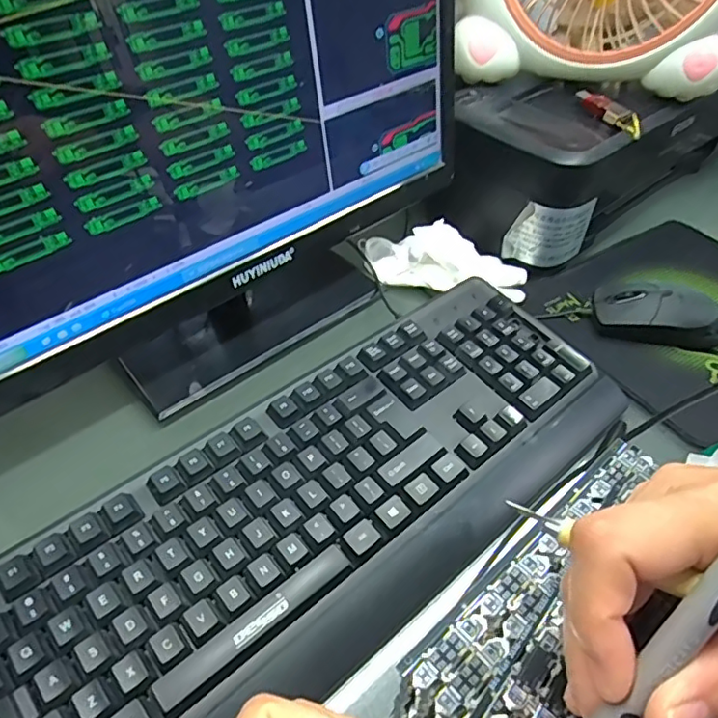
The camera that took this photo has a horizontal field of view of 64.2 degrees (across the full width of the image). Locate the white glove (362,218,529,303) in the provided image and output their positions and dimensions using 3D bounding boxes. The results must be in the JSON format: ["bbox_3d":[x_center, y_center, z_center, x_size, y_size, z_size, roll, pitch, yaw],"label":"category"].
[{"bbox_3d":[0.078,-0.090,0.535,0.156,0.042,0.069,19,48,17],"label":"white glove"}]

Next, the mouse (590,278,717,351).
[{"bbox_3d":[0.256,-0.040,0.481,0.109,0.032,0.054,8,46,7],"label":"mouse"}]

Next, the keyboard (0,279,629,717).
[{"bbox_3d":[-0.016,0.083,0.355,0.430,0.037,0.157,-31,53,-27],"label":"keyboard"}]

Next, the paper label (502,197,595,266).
[{"bbox_3d":[0.176,-0.116,0.524,0.077,0.061,0.022,-2,46,-2],"label":"paper label"}]

